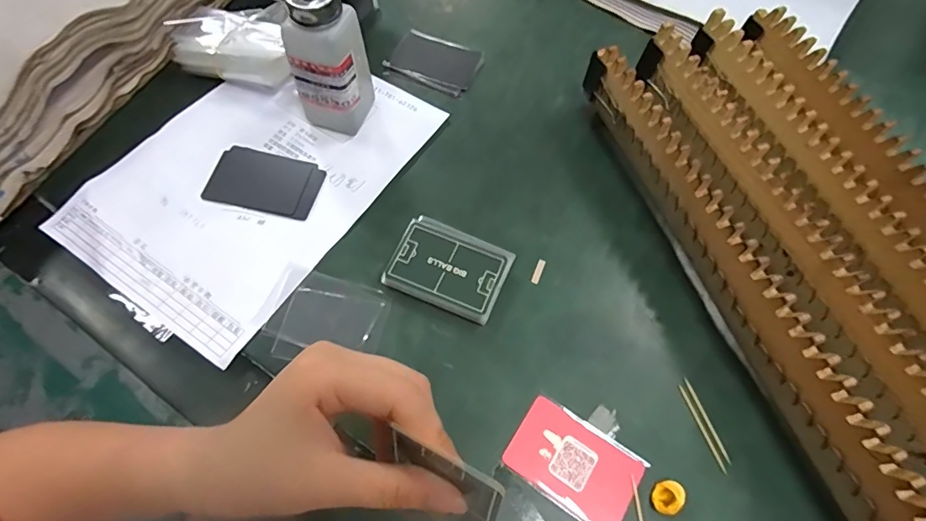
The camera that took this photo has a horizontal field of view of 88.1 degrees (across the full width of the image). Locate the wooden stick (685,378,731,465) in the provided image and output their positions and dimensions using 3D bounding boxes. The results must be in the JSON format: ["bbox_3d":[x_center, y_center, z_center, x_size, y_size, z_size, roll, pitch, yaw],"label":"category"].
[{"bbox_3d":[0.174,0.113,0.340,0.004,0.004,0.060,-15,65,-7],"label":"wooden stick"}]

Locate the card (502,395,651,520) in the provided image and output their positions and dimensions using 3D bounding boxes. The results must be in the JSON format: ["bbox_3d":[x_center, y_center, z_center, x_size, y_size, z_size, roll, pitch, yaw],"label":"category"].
[{"bbox_3d":[0.077,0.139,0.330,0.086,0.004,0.056,31,68,15],"label":"card"}]

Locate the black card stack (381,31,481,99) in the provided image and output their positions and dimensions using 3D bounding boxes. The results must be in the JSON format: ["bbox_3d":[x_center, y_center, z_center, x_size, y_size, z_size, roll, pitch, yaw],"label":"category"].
[{"bbox_3d":[-0.029,-0.208,0.502,0.091,0.011,0.062,22,66,11],"label":"black card stack"}]

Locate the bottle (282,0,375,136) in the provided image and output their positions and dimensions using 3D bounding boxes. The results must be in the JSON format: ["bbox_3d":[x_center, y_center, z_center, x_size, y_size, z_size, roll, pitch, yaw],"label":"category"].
[{"bbox_3d":[-0.114,-0.181,0.409,0.054,0.137,0.071,6,64,3],"label":"bottle"}]

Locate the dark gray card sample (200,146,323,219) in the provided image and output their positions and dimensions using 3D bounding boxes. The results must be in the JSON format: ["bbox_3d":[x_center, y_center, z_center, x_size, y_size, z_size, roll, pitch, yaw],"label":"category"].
[{"bbox_3d":[-0.176,-0.071,0.427,0.098,0.005,0.060,12,65,6],"label":"dark gray card sample"}]

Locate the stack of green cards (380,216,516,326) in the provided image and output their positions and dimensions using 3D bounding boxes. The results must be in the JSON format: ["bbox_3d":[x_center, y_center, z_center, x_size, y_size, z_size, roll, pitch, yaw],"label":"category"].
[{"bbox_3d":[-0.010,0.005,0.383,0.087,0.017,0.068,22,66,10],"label":"stack of green cards"}]

